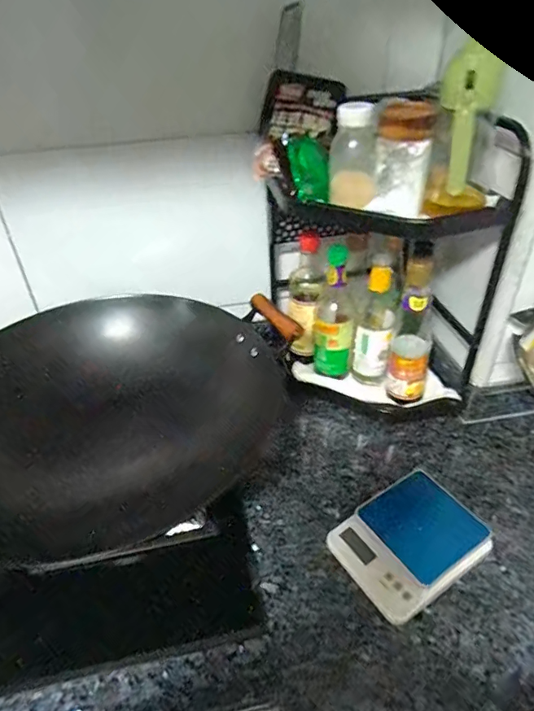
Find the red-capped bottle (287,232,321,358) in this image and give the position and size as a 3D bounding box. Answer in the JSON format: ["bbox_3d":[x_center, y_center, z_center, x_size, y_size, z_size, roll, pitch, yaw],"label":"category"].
[{"bbox_3d":[0.064,-0.100,0.845,0.050,0.212,0.062,8,40,13],"label":"red-capped bottle"}]

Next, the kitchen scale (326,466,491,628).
[{"bbox_3d":[0.186,0.238,0.623,0.179,0.034,0.133,-24,43,-25],"label":"kitchen scale"}]

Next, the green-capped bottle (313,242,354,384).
[{"bbox_3d":[0.113,-0.068,0.804,0.062,0.242,0.065,2,39,5],"label":"green-capped bottle"}]

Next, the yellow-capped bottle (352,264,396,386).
[{"bbox_3d":[0.182,-0.051,0.811,0.058,0.233,0.062,7,39,11],"label":"yellow-capped bottle"}]

